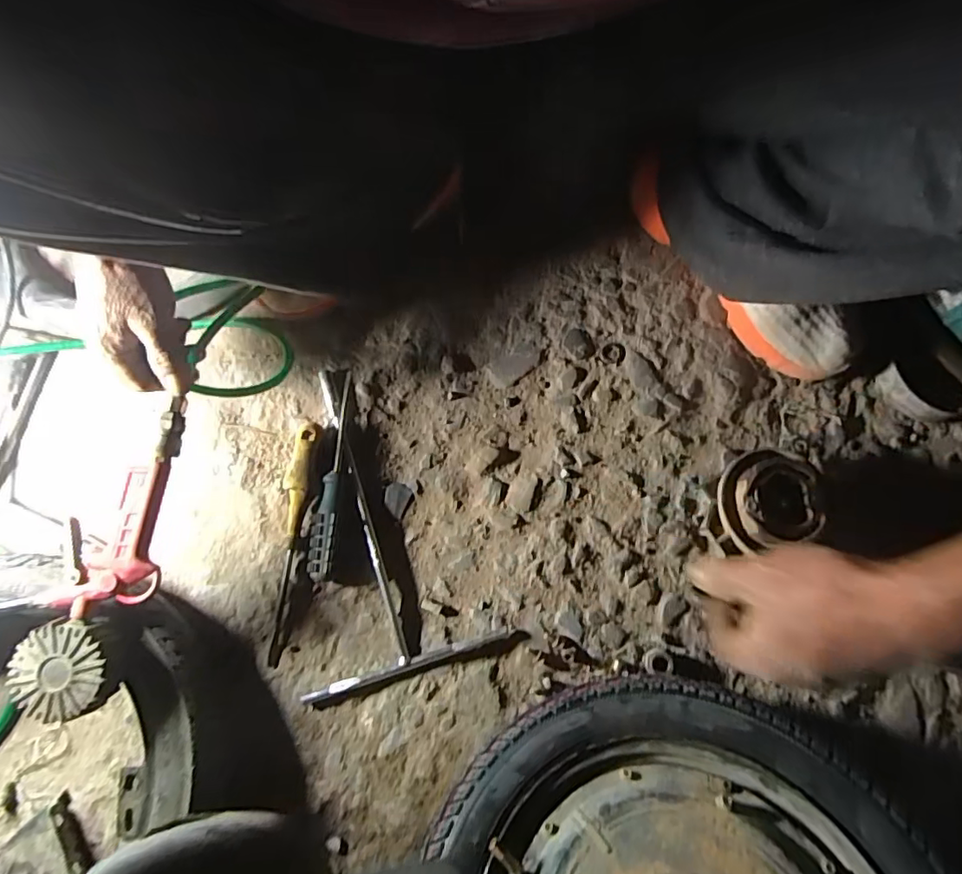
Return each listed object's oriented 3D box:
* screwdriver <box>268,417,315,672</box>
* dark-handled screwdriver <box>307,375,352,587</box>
[{"bbox_3d":[-0.178,0.092,0.504,0.025,0.020,0.216,6,78,1],"label":"screwdriver"},{"bbox_3d":[-0.140,0.033,0.515,0.022,0.026,0.191,2,78,0],"label":"dark-handled screwdriver"}]

